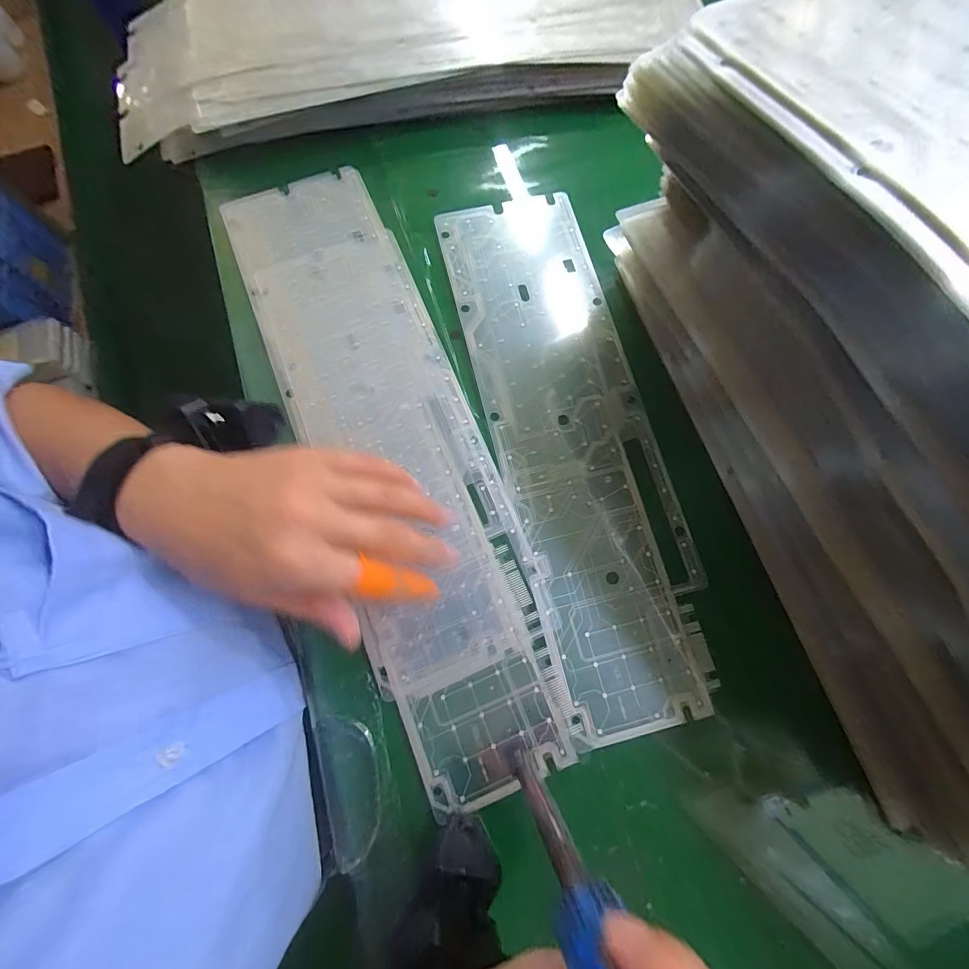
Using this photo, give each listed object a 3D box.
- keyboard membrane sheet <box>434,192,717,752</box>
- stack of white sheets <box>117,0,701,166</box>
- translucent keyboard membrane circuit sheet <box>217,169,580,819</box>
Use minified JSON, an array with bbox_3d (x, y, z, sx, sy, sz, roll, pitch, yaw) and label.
[{"bbox_3d":[0.066,-0.040,0.303,0.113,0.006,0.412,-14,78,-4],"label":"keyboard membrane sheet"},{"bbox_3d":[-0.076,-0.433,0.398,0.524,0.073,0.202,-14,76,-3],"label":"stack of white sheets"},{"bbox_3d":[-0.068,-0.030,0.297,0.121,0.008,0.483,-22,79,-5],"label":"translucent keyboard membrane circuit sheet"}]

